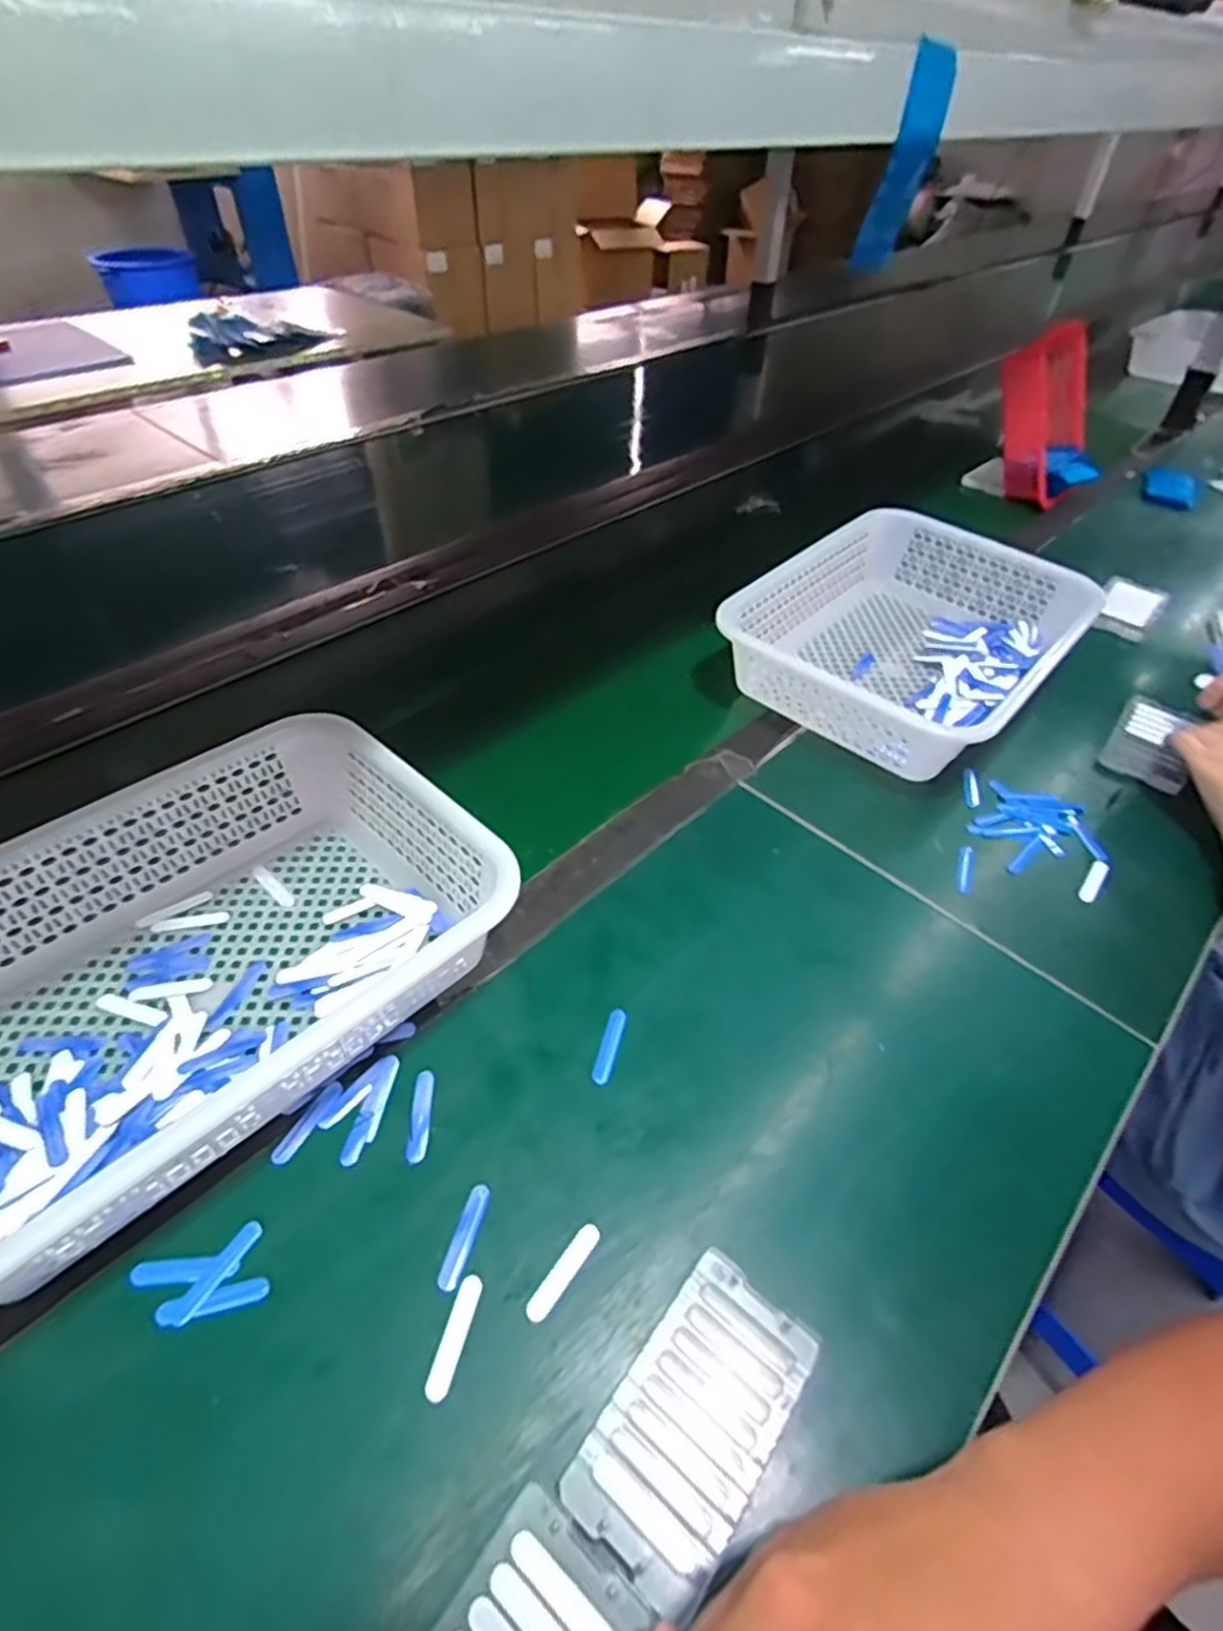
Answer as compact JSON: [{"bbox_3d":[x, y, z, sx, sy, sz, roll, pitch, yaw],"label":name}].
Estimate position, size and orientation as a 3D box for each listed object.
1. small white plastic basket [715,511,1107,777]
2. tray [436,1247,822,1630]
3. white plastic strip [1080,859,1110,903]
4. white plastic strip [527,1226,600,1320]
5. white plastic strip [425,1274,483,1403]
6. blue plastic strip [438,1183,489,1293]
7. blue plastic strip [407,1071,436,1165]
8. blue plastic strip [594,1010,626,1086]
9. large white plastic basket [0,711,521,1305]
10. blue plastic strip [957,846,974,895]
[{"bbox_3d":[0.296,-0.183,0.760,0.256,0.089,0.363,32,51,26],"label":"small white plastic basket"},{"bbox_3d":[-0.003,0.302,0.307,0.068,0.011,0.239,34,51,27],"label":"tray"},{"bbox_3d":[0.382,0.052,0.590,0.012,0.005,0.056,32,51,26],"label":"white plastic strip"},{"bbox_3d":[-0.024,0.234,0.383,0.012,0.004,0.051,29,49,24],"label":"white plastic strip"},{"bbox_3d":[-0.076,0.251,0.361,0.013,0.004,0.052,11,44,7],"label":"white plastic strip"},{"bbox_3d":[-0.077,0.221,0.393,0.011,0.004,0.052,12,45,9],"label":"blue plastic strip"},{"bbox_3d":[-0.111,0.174,0.436,0.013,0.004,0.052,-1,44,-5],"label":"blue plastic strip"},{"bbox_3d":[-0.001,0.145,0.473,0.010,0.006,0.050,12,45,9],"label":"blue plastic strip"},{"bbox_3d":[-0.268,0.083,0.460,0.351,0.081,0.245,-33,55,-32],"label":"large white plastic basket"},{"bbox_3d":[0.281,0.042,0.592,0.010,0.007,0.049,16,45,13],"label":"blue plastic strip"}]

